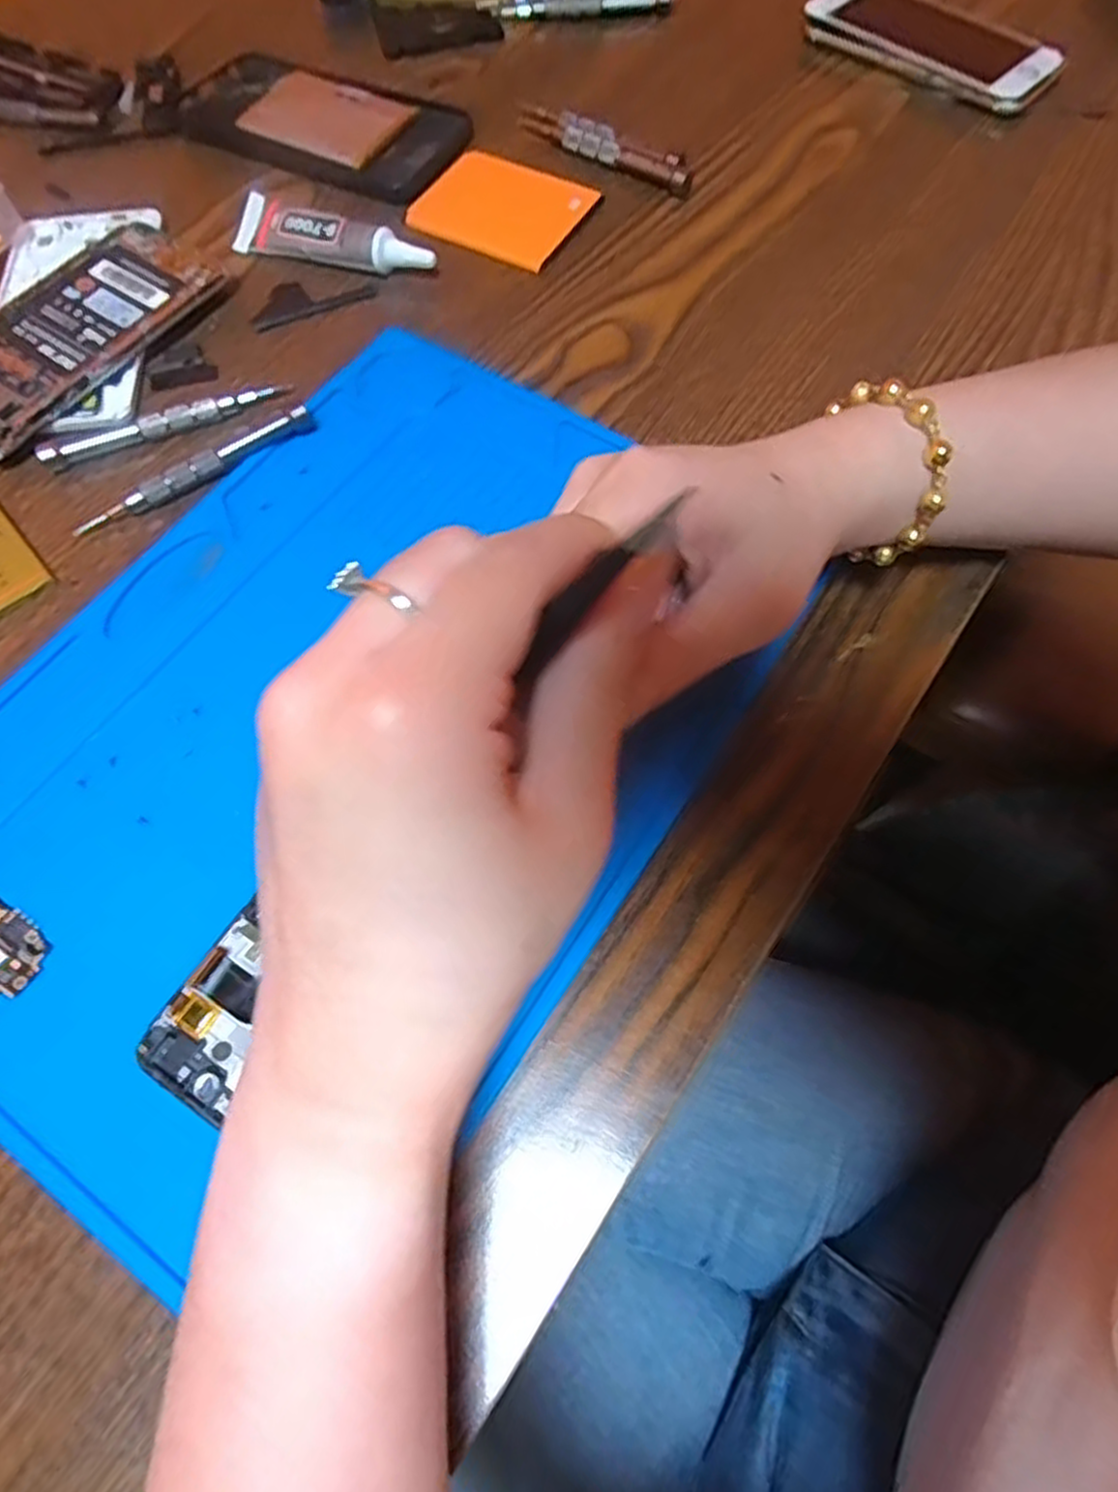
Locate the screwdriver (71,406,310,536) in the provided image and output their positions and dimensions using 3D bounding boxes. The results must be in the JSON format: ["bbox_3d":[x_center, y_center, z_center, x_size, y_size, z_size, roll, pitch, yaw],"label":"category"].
[{"bbox_3d":[-0.150,-0.114,0.311,0.103,0.010,0.012,-32,70,-12],"label":"screwdriver"}]

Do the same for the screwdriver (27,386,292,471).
[{"bbox_3d":[-0.169,-0.140,0.324,0.103,0.008,0.013,-22,68,-8],"label":"screwdriver"}]

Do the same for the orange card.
[{"bbox_3d":[-0.028,-0.275,0.384,0.078,0.007,0.066,28,70,12],"label":"orange card"}]

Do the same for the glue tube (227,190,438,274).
[{"bbox_3d":[-0.111,-0.243,0.364,0.106,0.015,0.027,24,69,11],"label":"glue tube"}]

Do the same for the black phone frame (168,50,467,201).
[{"bbox_3d":[-0.133,-0.346,0.416,0.169,0.007,0.078,29,70,13],"label":"black phone frame"}]

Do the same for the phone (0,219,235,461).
[{"bbox_3d":[-0.222,-0.188,0.343,0.073,0.013,0.140,32,71,14],"label":"phone"}]

